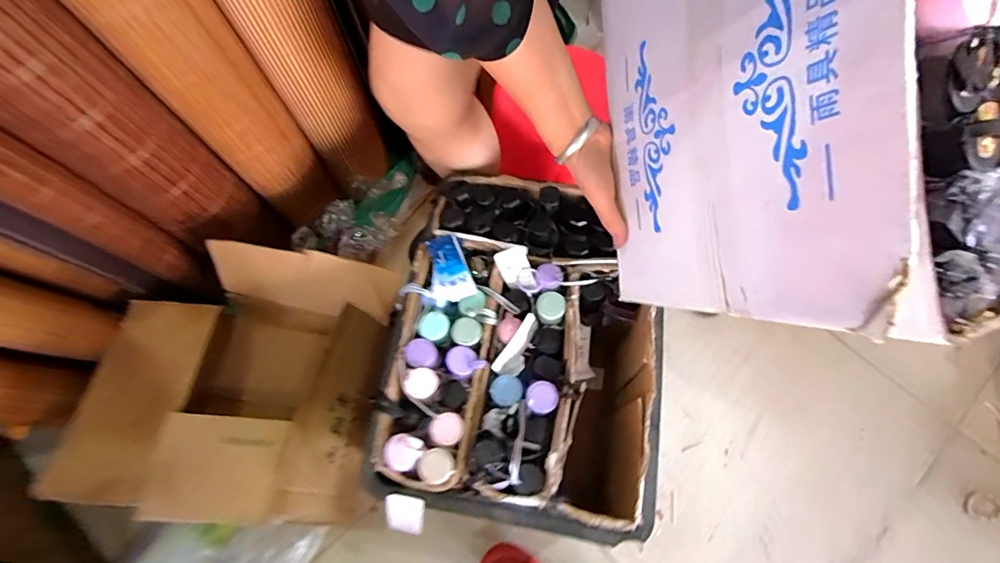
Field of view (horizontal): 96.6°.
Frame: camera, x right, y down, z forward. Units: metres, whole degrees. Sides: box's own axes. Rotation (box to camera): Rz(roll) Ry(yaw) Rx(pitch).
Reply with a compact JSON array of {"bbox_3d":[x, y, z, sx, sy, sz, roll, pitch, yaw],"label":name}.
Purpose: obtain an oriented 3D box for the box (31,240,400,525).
[{"bbox_3d":[-0.405,0.167,0.705,0.396,0.268,0.362,1,65,4],"label":"box"}]

